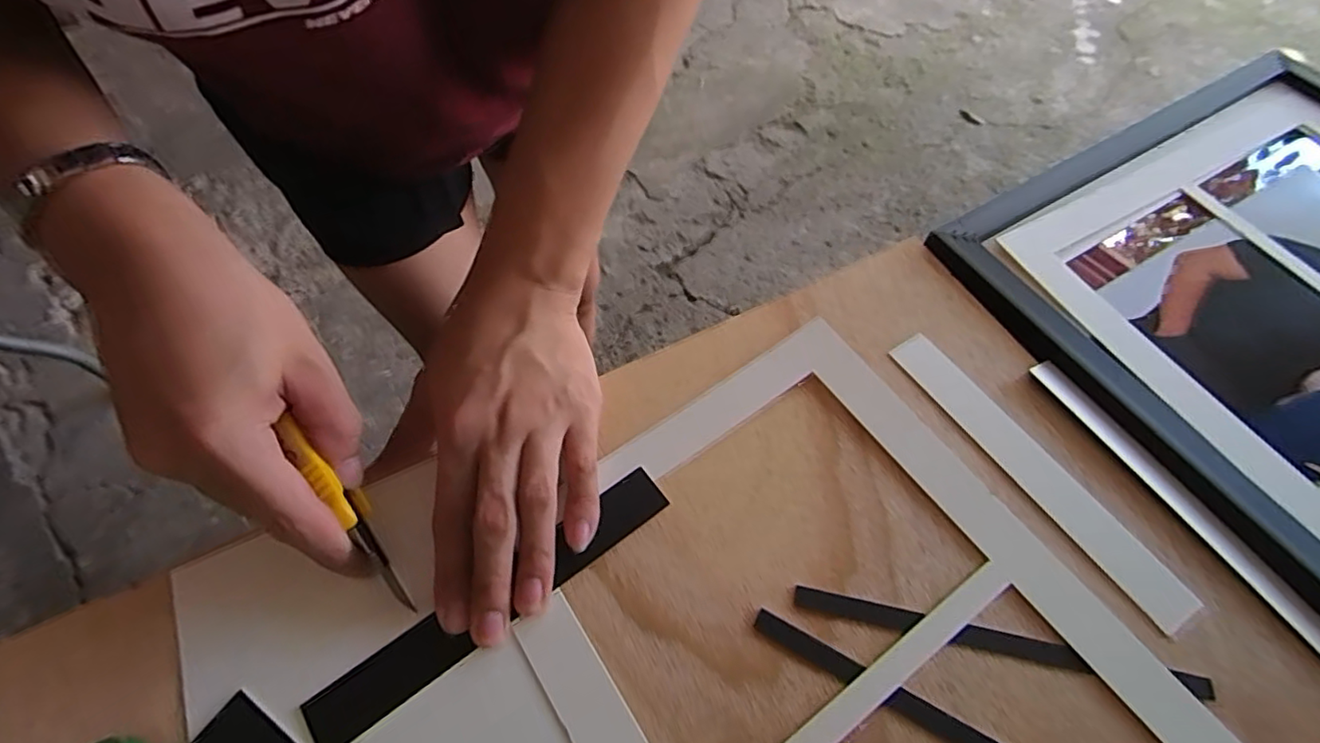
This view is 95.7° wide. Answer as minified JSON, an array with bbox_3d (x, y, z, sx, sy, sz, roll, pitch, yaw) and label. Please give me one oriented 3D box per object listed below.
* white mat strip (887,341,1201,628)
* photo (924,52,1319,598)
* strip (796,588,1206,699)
[{"bbox_3d":[0.186,0.047,0.301,0.028,0.004,0.173,-28,62,-15],"label":"white mat strip"},{"bbox_3d":[0.397,-0.050,0.357,0.362,0.034,0.309,-31,63,-16],"label":"photo"},{"bbox_3d":[0.147,0.119,0.264,0.173,0.006,0.010,10,60,7],"label":"strip"}]

